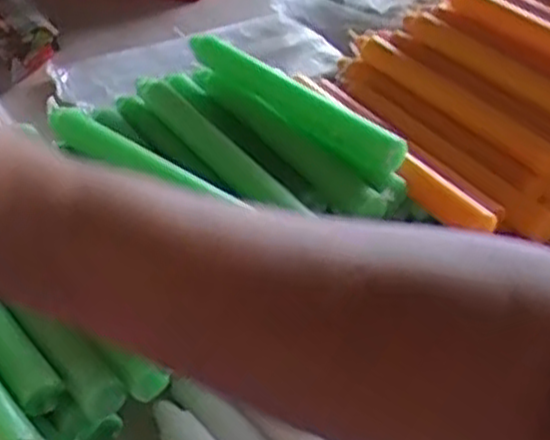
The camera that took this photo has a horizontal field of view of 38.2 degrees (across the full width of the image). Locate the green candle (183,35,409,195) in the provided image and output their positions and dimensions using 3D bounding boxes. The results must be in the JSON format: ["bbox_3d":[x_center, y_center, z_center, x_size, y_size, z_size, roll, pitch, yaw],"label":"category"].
[{"bbox_3d":[0.005,-0.087,0.555,0.022,0.029,0.209,-27,47,-31],"label":"green candle"}]

